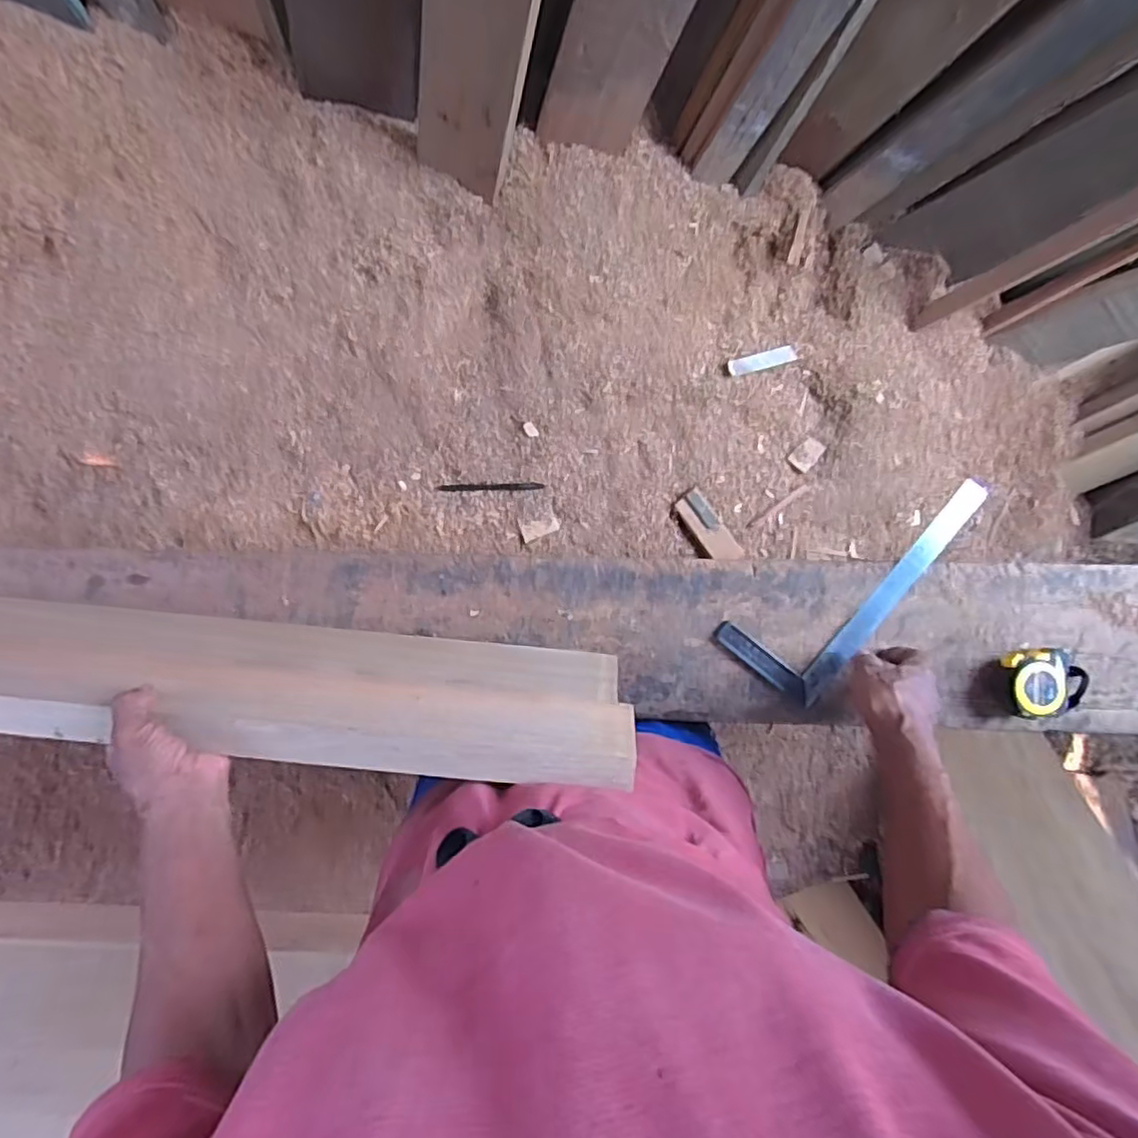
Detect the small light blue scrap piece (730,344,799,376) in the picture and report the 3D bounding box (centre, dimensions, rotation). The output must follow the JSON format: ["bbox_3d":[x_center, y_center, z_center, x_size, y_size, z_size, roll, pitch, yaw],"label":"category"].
[{"bbox_3d":[0.262,-0.283,0.886,0.115,0.008,0.023,-20,98,-21],"label":"small light blue scrap piece"}]

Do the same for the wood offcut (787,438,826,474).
[{"bbox_3d":[0.346,-0.166,0.947,0.036,0.009,0.050,41,99,-3],"label":"wood offcut"}]

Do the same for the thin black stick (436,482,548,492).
[{"bbox_3d":[-0.103,-0.108,0.862,0.141,0.011,0.010,-1,98,4],"label":"thin black stick"}]

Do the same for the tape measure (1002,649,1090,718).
[{"bbox_3d":[0.508,0.121,0.697,0.080,0.049,0.069,-3,98,4],"label":"tape measure"}]

